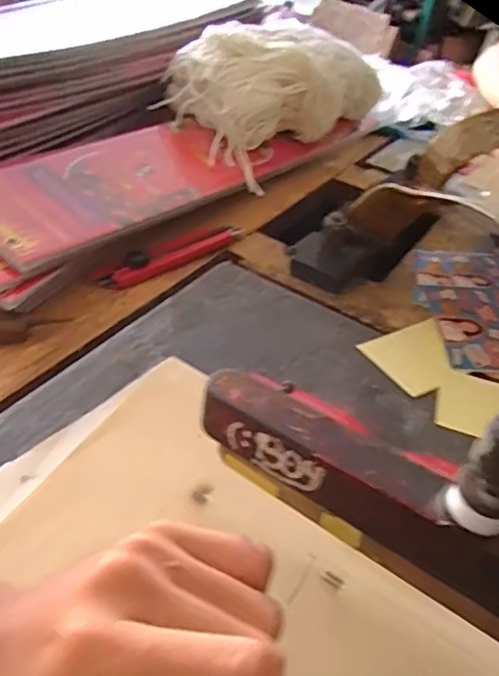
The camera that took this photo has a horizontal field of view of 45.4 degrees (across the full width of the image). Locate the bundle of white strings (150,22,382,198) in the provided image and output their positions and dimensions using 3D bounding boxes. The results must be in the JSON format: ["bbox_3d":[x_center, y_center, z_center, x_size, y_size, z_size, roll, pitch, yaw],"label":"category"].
[{"bbox_3d":[0.022,-0.280,0.663,0.157,0.093,0.265,26,44,21],"label":"bundle of white strings"}]

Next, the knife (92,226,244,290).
[{"bbox_3d":[-0.059,-0.074,0.498,0.021,0.016,0.151,35,48,29],"label":"knife"}]

